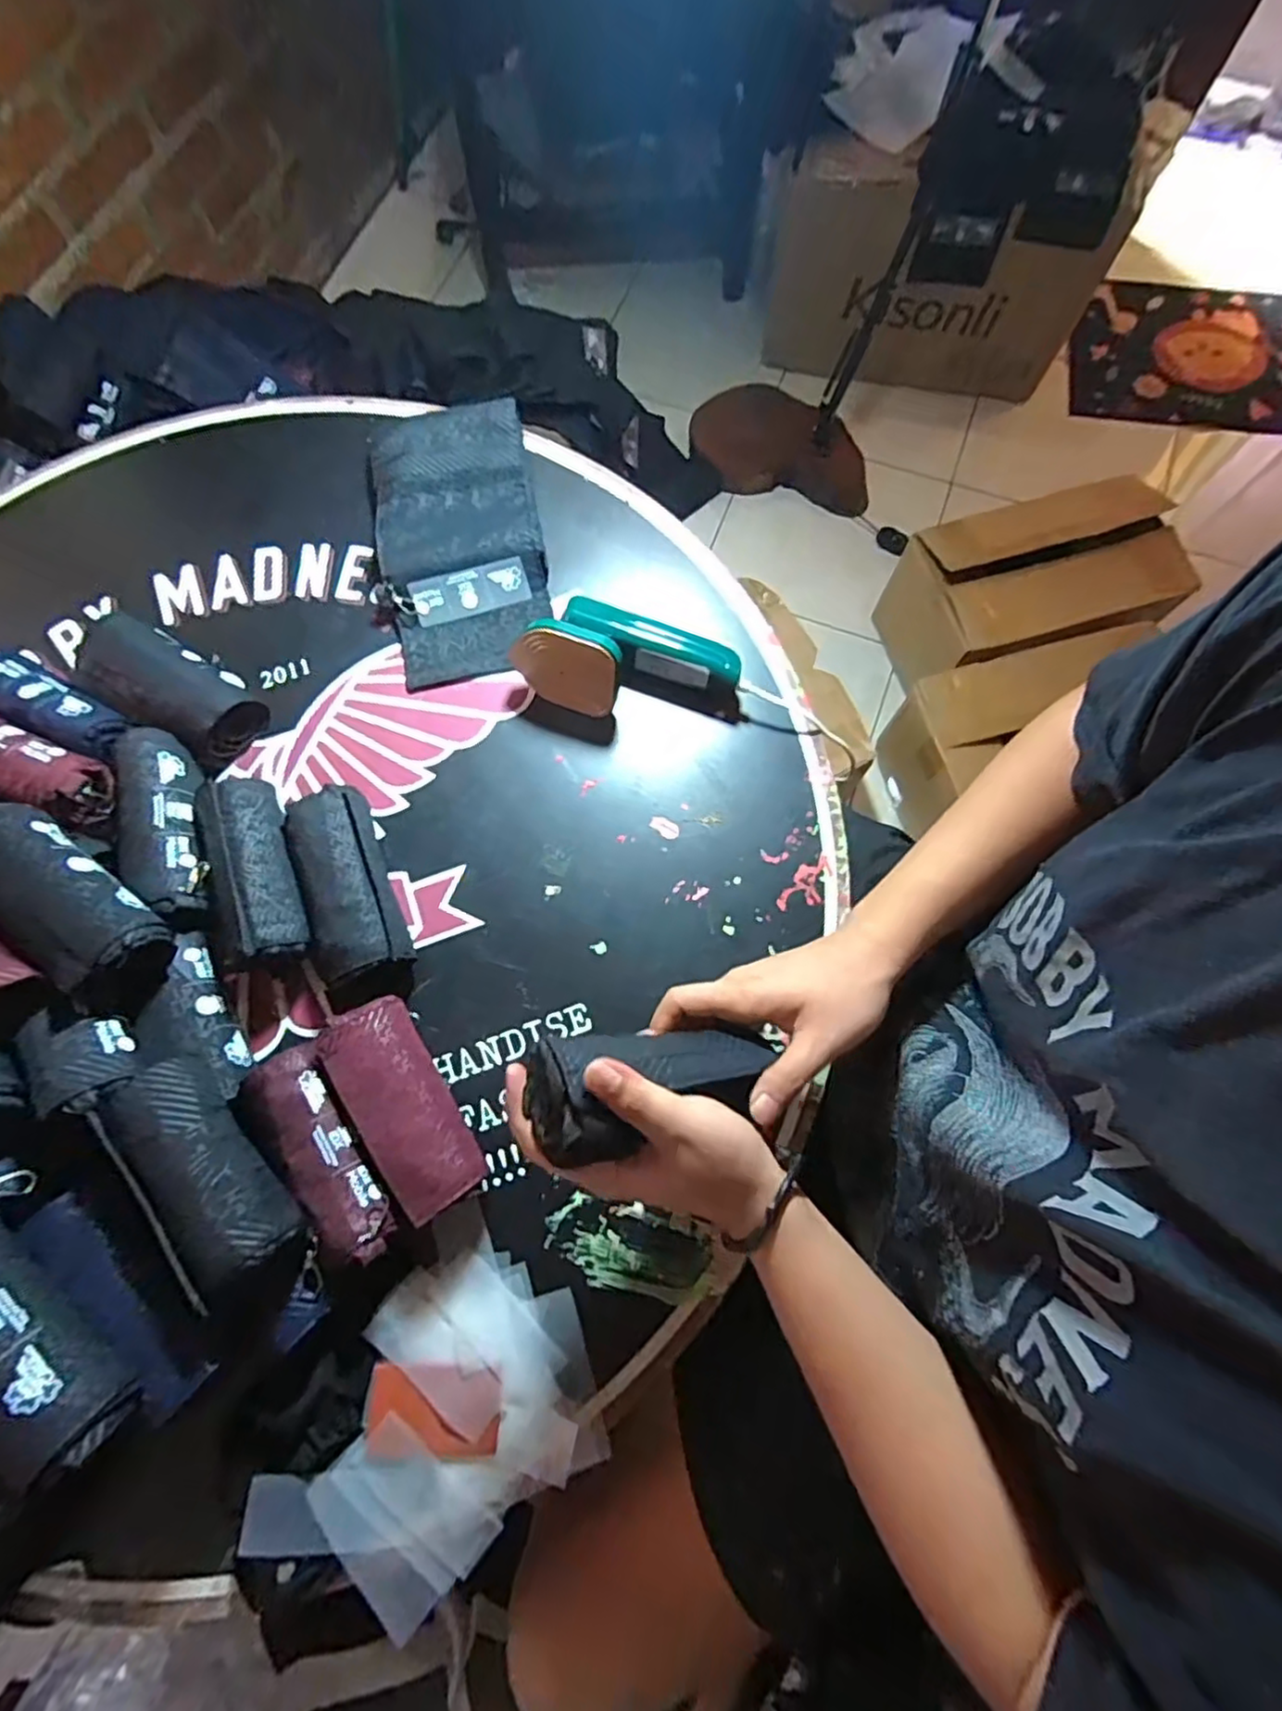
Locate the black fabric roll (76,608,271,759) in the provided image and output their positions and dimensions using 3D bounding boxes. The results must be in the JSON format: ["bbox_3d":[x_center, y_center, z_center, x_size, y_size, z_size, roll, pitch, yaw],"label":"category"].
[{"bbox_3d":[-0.397,-0.142,0.572,0.158,0.056,0.073,26,76,8],"label":"black fabric roll"}]

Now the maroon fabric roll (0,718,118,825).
[{"bbox_3d":[-0.481,-0.072,0.508,0.152,0.046,0.054,21,76,7],"label":"maroon fabric roll"}]

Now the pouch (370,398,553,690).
[{"bbox_3d":[-0.168,-0.295,0.617,0.144,0.041,0.267,-12,74,-2],"label":"pouch"}]

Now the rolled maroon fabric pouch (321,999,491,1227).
[{"bbox_3d":[-0.166,0.177,0.478,0.056,0.060,0.143,-32,76,-8],"label":"rolled maroon fabric pouch"}]

